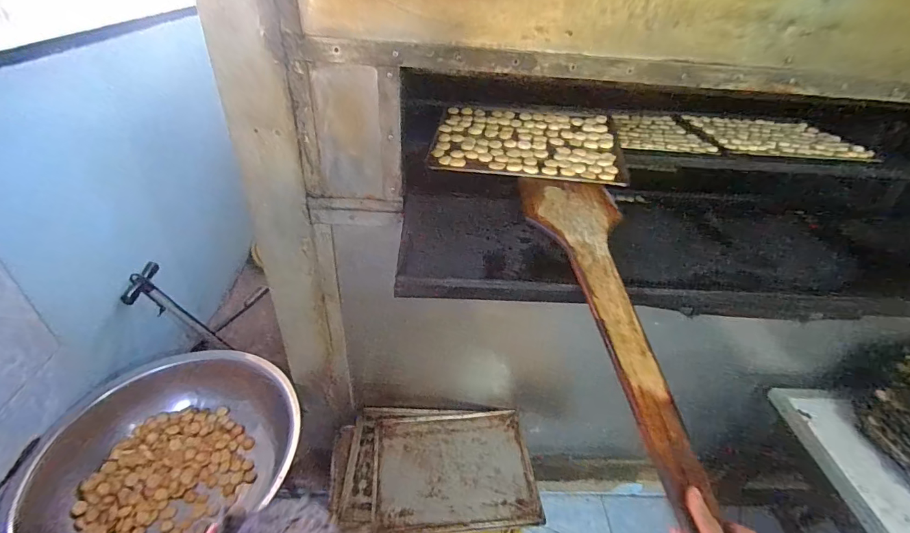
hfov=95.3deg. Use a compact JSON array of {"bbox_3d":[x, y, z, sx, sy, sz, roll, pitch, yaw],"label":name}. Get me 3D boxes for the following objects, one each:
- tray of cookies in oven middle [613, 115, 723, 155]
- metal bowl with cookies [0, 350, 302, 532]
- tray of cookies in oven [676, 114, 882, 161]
[{"bbox_3d":[0.592,-0.392,1.225,0.260,0.019,0.335,7,37,1],"label":"tray of cookies in oven middle"},{"bbox_3d":[-0.780,0.537,1.152,0.651,0.222,0.575,-20,44,-30],"label":"metal bowl with cookies"},{"bbox_3d":[0.954,-0.398,1.255,0.459,0.017,0.343,2,37,-5],"label":"tray of cookies in oven"}]

